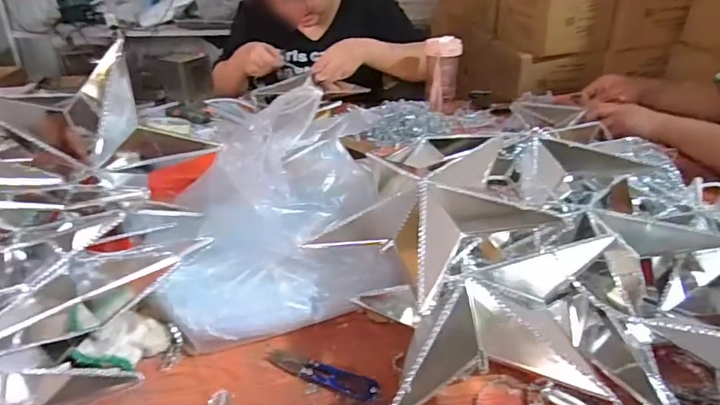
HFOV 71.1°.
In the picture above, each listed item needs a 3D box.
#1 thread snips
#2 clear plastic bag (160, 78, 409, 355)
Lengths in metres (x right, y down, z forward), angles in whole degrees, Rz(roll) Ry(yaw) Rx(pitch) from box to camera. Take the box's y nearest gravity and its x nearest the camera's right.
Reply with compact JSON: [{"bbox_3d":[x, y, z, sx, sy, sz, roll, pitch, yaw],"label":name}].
[{"bbox_3d":[-0.038,0.165,0.485,0.119,0.011,0.026,11,30,20],"label":"thread snips"},{"bbox_3d":[-0.096,0.003,0.593,0.252,0.168,0.251,-6,29,-10],"label":"clear plastic bag"}]

